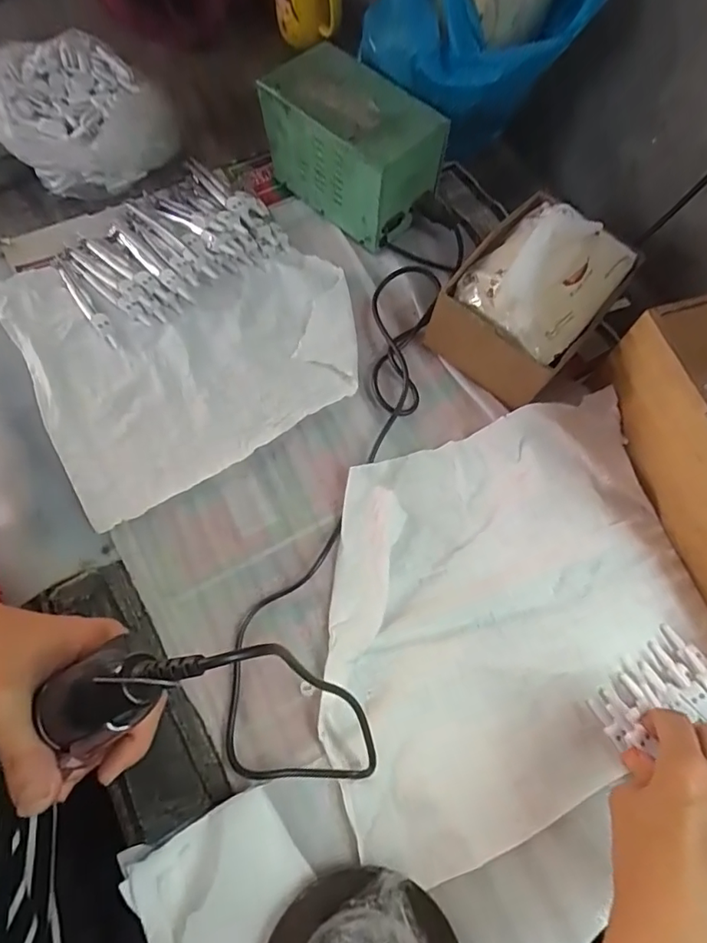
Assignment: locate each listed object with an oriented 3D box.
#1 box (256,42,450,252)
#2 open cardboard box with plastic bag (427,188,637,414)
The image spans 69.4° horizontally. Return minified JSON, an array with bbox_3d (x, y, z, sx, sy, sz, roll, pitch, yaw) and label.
[{"bbox_3d":[-0.003,-0.314,0.491,0.094,0.104,0.167,-39,73,-16],"label":"box"},{"bbox_3d":[0.152,-0.152,0.429,0.120,0.106,0.153,39,71,14],"label":"open cardboard box with plastic bag"}]

